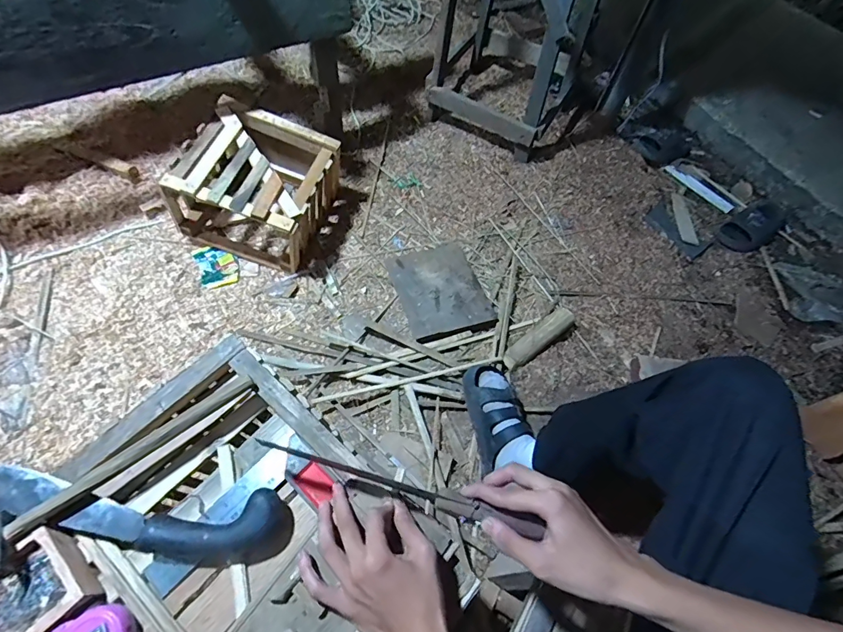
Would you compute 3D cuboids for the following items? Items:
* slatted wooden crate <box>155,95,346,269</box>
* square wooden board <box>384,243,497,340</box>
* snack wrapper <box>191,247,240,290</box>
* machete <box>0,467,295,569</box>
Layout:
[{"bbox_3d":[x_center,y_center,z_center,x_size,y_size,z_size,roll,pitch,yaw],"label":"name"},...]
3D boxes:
[{"bbox_3d":[-0.400,-0.313,1.053,0.317,0.240,0.297,15,59,3],"label":"slatted wooden crate"},{"bbox_3d":[0.050,-0.071,1.059,0.217,0.029,0.253,-12,56,-17],"label":"square wooden board"},{"bbox_3d":[-0.512,-0.129,1.068,0.091,0.012,0.120,-22,64,-17],"label":"snack wrapper"},{"bbox_3d":[-0.330,0.213,0.455,0.367,0.038,0.076,6,59,-2],"label":"machete"}]

